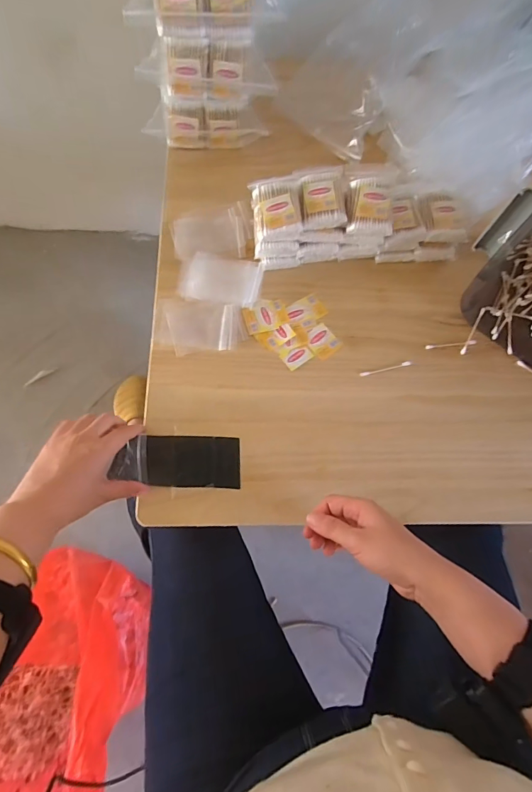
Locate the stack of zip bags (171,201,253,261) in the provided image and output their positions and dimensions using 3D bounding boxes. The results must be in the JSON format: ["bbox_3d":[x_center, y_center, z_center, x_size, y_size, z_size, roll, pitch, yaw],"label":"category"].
[{"bbox_3d":[-0.080,-0.239,0.604,0.113,0.007,0.092,-10,73,-8],"label":"stack of zip bags"}]

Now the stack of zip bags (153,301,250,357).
[{"bbox_3d":[-0.087,-0.091,0.555,0.119,0.009,0.076,6,72,-3],"label":"stack of zip bags"}]

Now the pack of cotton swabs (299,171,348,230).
[{"bbox_3d":[0.075,-0.258,0.539,0.060,0.015,0.077,-2,73,-6],"label":"pack of cotton swabs"}]

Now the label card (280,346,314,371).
[{"bbox_3d":[0.043,-0.054,0.555,0.039,0.004,0.026,-31,77,-13],"label":"label card"}]

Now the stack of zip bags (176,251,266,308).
[{"bbox_3d":[-0.062,-0.163,0.571,0.108,0.009,0.072,13,72,-1],"label":"stack of zip bags"}]

